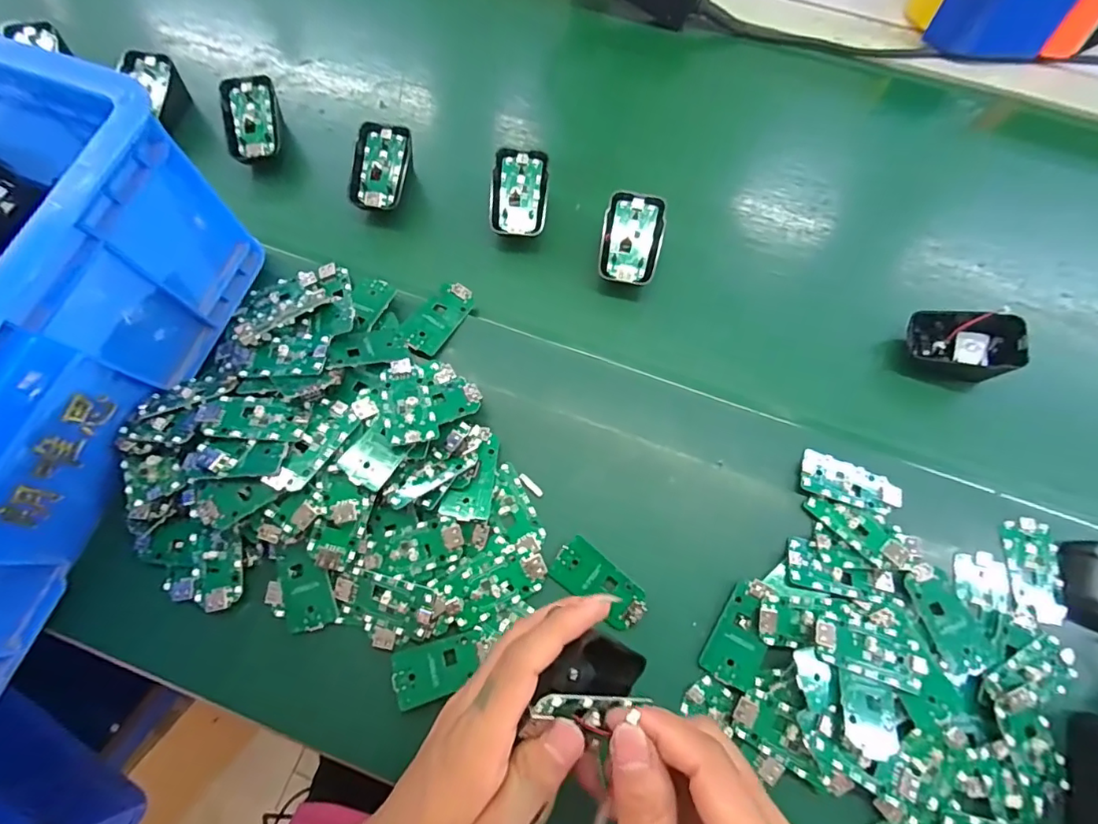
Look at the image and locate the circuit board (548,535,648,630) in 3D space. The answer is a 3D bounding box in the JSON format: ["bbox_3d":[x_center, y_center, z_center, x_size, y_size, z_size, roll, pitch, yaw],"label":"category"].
[{"bbox_3d":[0.032,0.110,0.336,0.062,0.004,0.031,37,84,12],"label":"circuit board"}]

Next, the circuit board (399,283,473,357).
[{"bbox_3d":[-0.082,-0.071,0.394,0.031,0.005,0.062,33,68,2],"label":"circuit board"}]

